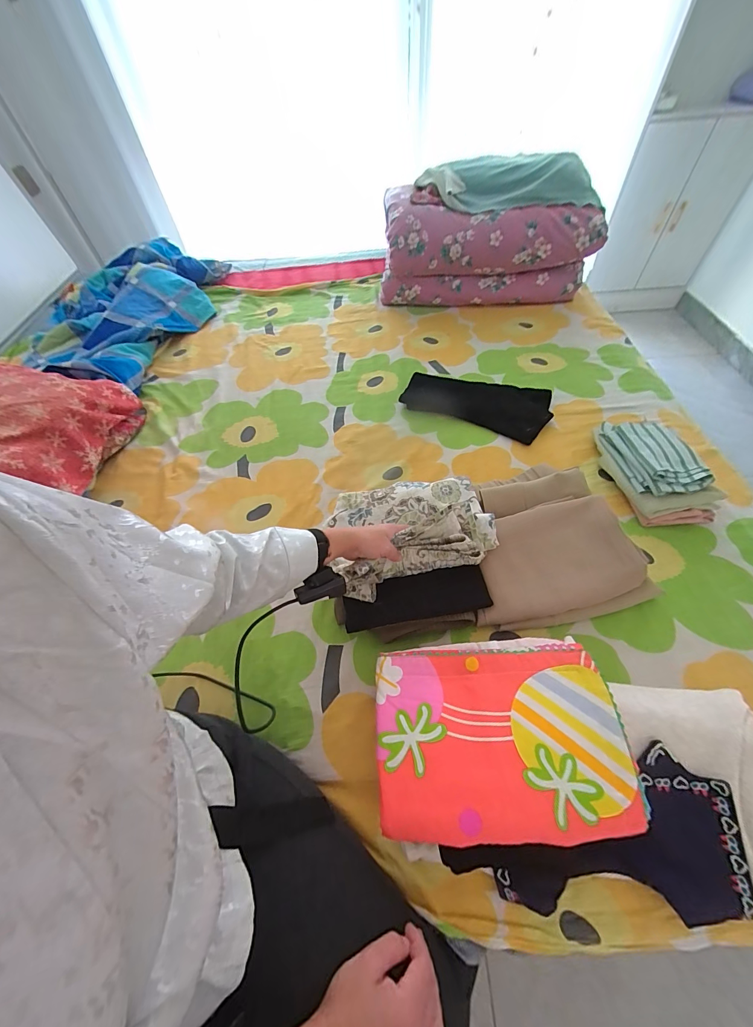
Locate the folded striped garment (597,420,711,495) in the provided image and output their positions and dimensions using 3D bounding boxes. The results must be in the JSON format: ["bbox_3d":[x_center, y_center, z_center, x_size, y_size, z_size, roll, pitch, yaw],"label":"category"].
[{"bbox_3d":[0.552,-0.121,0.715,0.109,0.063,0.212,-5,56,0],"label":"folded striped garment"}]

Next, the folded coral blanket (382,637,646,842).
[{"bbox_3d":[0.154,0.279,0.456,0.300,0.034,0.215,-5,57,2],"label":"folded coral blanket"}]

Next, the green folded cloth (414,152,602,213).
[{"bbox_3d":[0.385,-0.906,0.975,0.476,0.105,0.189,-5,57,2],"label":"green folded cloth"}]

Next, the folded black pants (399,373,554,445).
[{"bbox_3d":[0.258,-0.295,0.918,0.360,0.034,0.173,22,60,17],"label":"folded black pants"}]

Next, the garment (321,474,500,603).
[{"bbox_3d":[0.065,0.012,0.633,0.275,0.082,0.217,-14,57,-4],"label":"garment"}]

